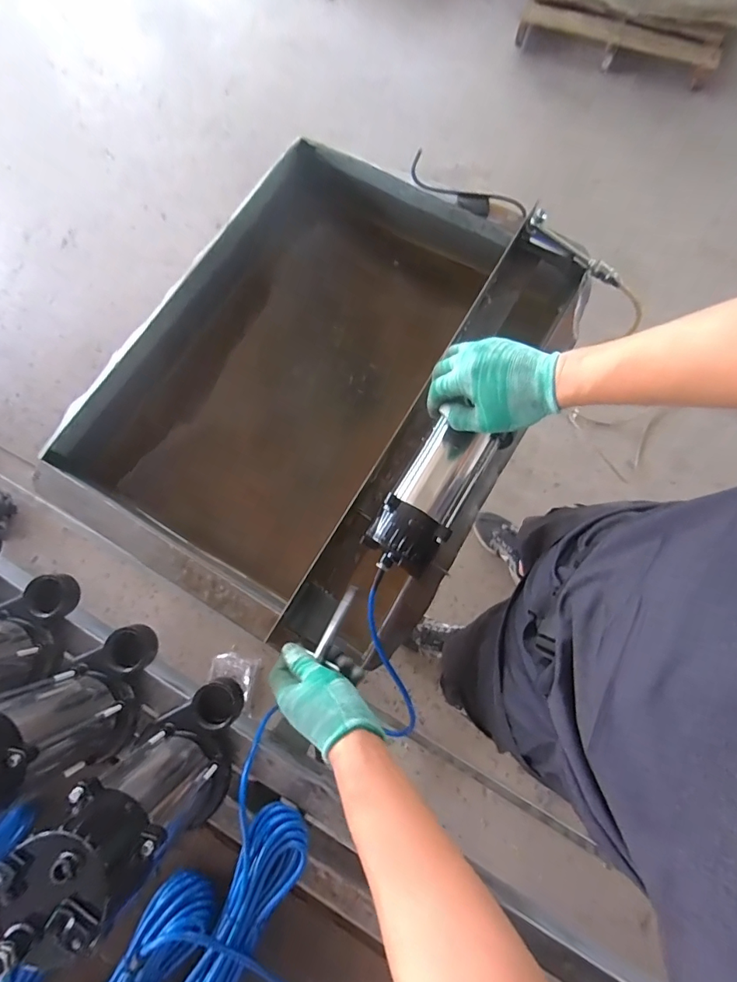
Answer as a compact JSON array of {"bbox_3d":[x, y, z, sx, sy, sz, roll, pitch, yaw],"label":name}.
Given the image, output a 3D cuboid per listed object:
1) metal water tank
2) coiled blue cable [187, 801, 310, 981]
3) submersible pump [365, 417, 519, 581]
[{"bbox_3d":[-0.045,-0.164,0.781,0.613,0.272,0.742,33,80,8],"label":"metal water tank"},{"bbox_3d":[-0.169,0.521,0.474,0.071,0.061,0.340,27,79,7],"label":"coiled blue cable"},{"bbox_3d":[0.084,0.000,0.546,0.087,0.077,0.211,37,80,9],"label":"submersible pump"}]

